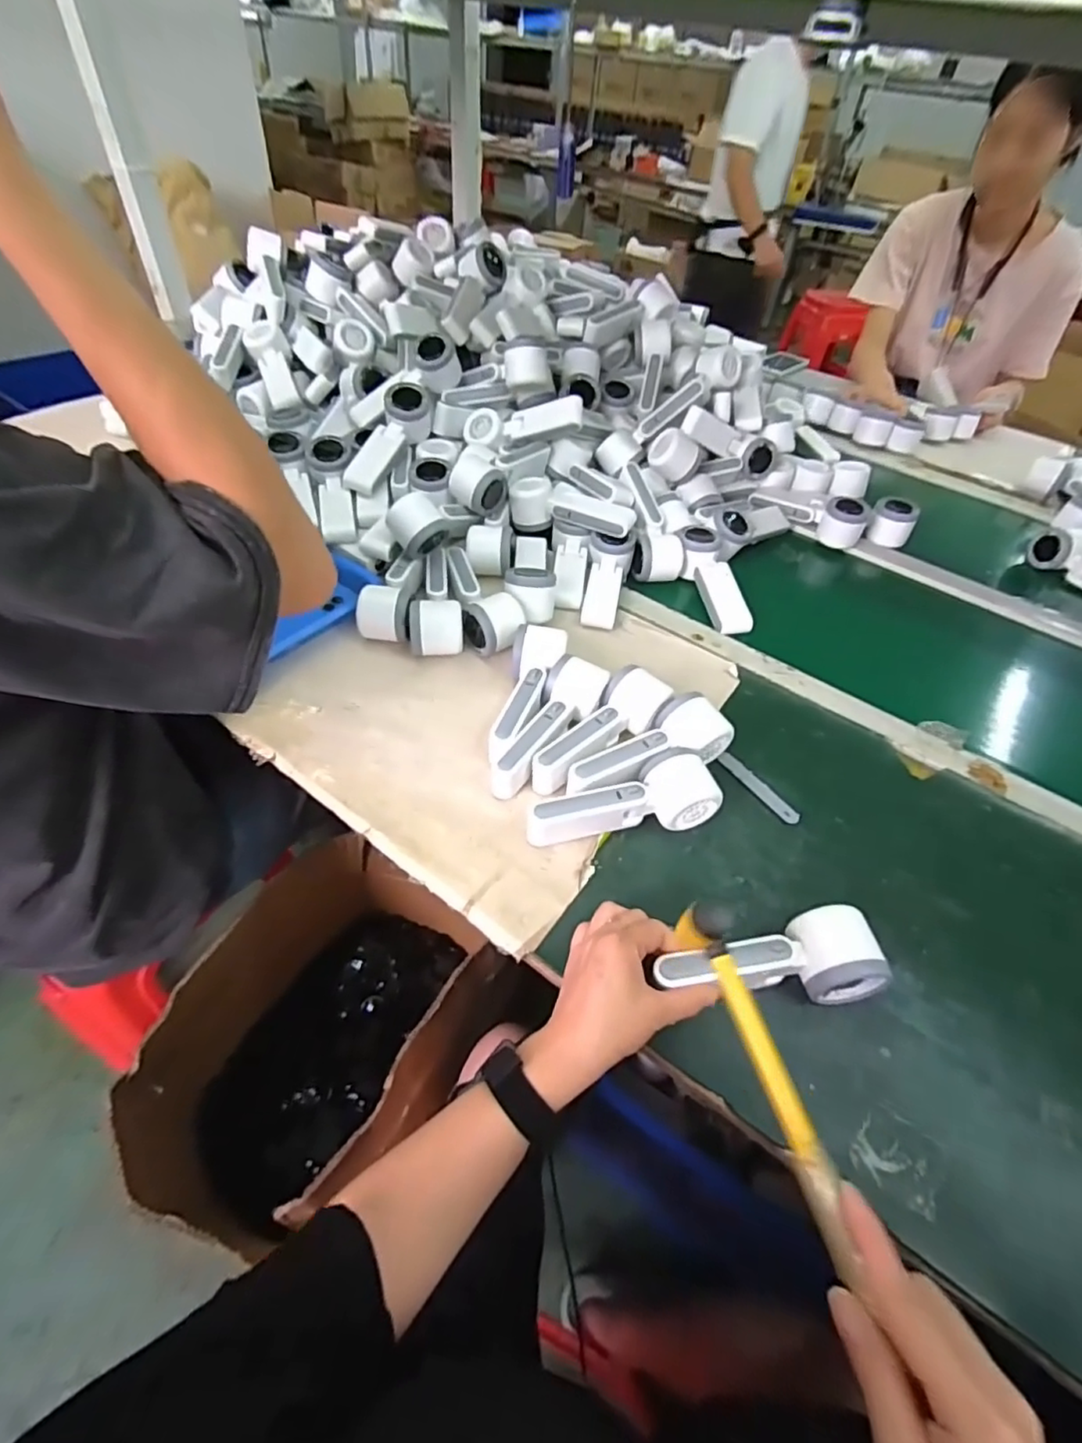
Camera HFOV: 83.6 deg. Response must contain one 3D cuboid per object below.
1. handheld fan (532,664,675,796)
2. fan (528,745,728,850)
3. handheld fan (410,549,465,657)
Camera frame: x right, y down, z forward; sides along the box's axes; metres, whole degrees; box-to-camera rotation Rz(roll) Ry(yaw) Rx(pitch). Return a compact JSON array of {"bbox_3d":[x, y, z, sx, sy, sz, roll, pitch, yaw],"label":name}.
[{"bbox_3d":[0.057,0.015,0.573,0.056,0.053,0.161,33,53,22],"label":"handheld fan"},{"bbox_3d":[0.068,0.070,0.525,0.164,0.047,0.059,-6,49,-12],"label":"fan"},{"bbox_3d":[-0.116,-0.132,0.679,0.060,0.055,0.136,-3,48,-9],"label":"handheld fan"}]

